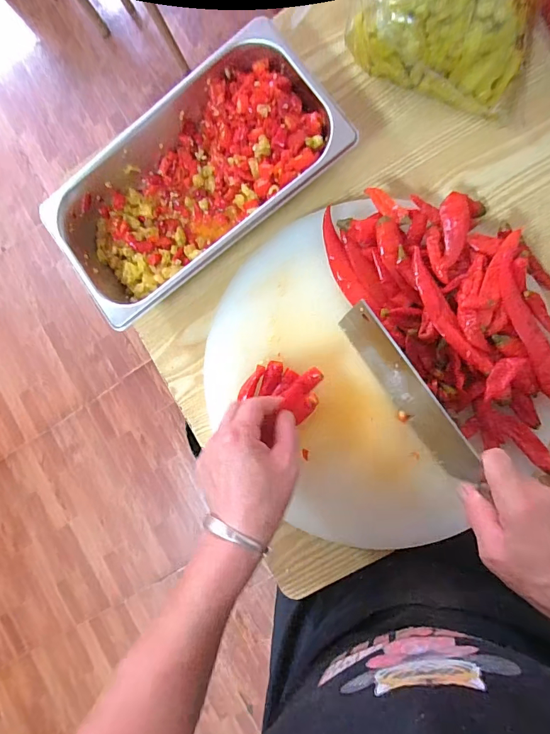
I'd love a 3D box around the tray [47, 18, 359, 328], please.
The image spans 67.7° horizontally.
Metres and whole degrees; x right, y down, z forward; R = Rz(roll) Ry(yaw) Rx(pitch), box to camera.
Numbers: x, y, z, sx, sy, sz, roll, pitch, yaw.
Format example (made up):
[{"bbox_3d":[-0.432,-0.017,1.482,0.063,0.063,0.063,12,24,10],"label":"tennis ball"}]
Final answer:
[{"bbox_3d":[-0.094,-0.209,0.461,0.325,0.070,0.184,-36,84,11],"label":"tray"}]

